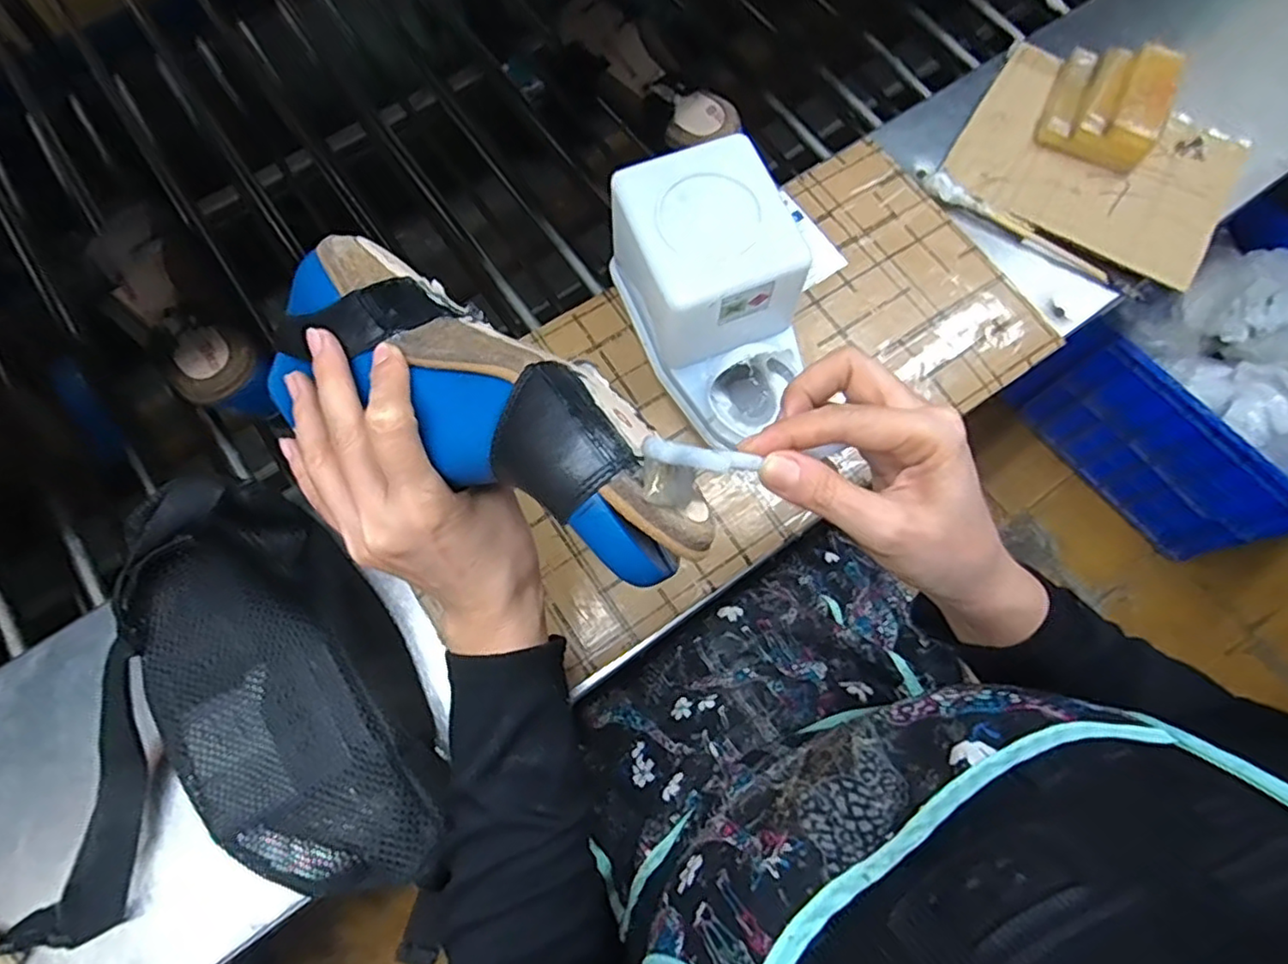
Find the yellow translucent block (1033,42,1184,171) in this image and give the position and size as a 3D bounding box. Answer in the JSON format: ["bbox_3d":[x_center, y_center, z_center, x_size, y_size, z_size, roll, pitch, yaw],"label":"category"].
[{"bbox_3d":[0.382,-0.315,0.533,0.084,0.042,0.104,22,73,9],"label":"yellow translucent block"}]

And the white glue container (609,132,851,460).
[{"bbox_3d":[0.052,-0.117,0.436,0.101,0.107,0.175,-23,72,-7],"label":"white glue container"}]

